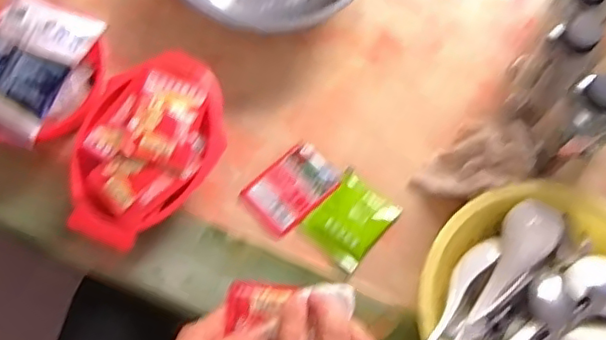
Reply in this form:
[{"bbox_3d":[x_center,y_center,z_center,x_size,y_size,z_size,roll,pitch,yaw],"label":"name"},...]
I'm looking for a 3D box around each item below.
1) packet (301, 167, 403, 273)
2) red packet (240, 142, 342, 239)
[{"bbox_3d":[0.053,0.055,0.663,0.074,0.013,0.091,38,77,12],"label":"packet"},{"bbox_3d":[-0.013,0.020,0.675,0.102,0.009,0.068,-41,76,-11],"label":"red packet"}]

